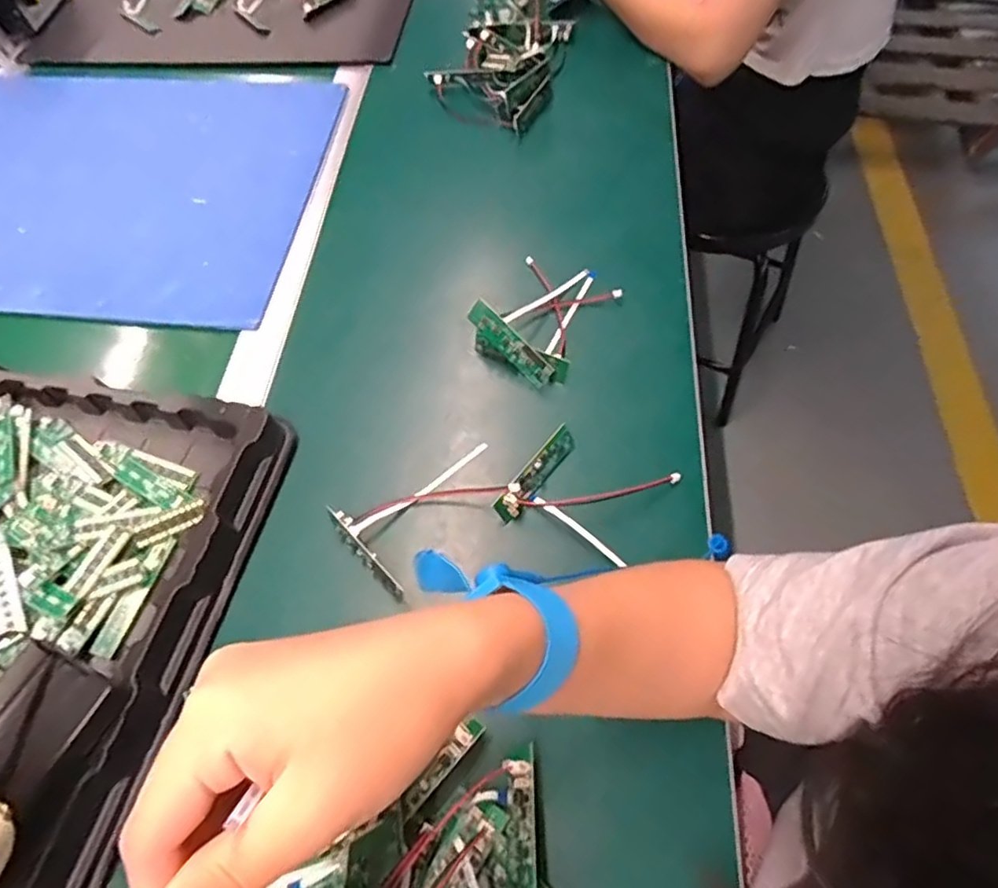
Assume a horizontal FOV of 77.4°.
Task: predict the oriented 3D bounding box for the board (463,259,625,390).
[{"bbox_3d":[0.040,-0.117,0.522,0.089,0.044,0.126,27,65,18],"label":"board"}]

